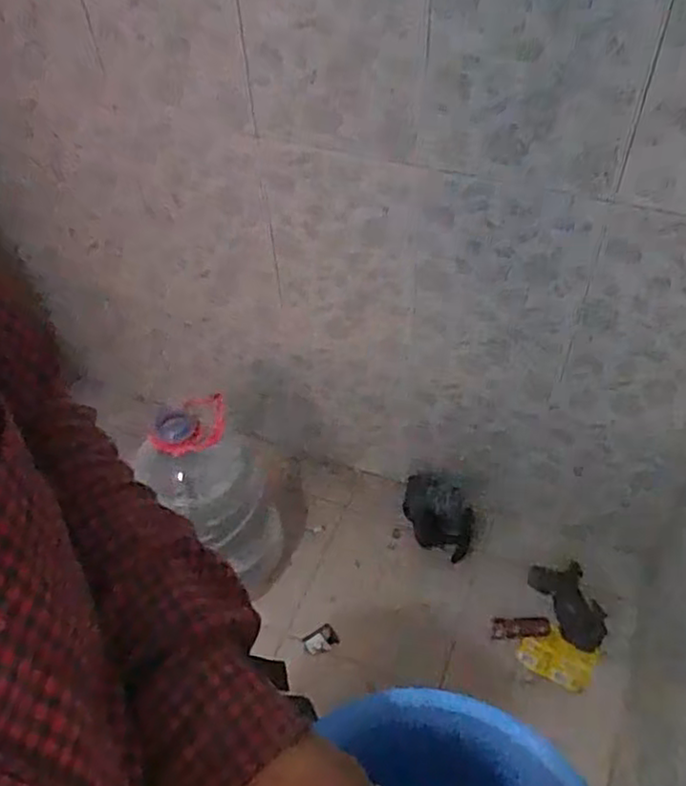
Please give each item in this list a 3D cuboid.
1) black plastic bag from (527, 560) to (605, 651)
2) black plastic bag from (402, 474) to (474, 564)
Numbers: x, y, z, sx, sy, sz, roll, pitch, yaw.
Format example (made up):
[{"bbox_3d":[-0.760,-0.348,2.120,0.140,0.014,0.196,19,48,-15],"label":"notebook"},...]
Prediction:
[{"bbox_3d":[0.431,0.388,1.270,0.106,0.029,0.174,-19,50,-14],"label":"black plastic bag"},{"bbox_3d":[0.191,0.244,1.357,0.107,0.116,0.168,-18,50,-13],"label":"black plastic bag"}]

